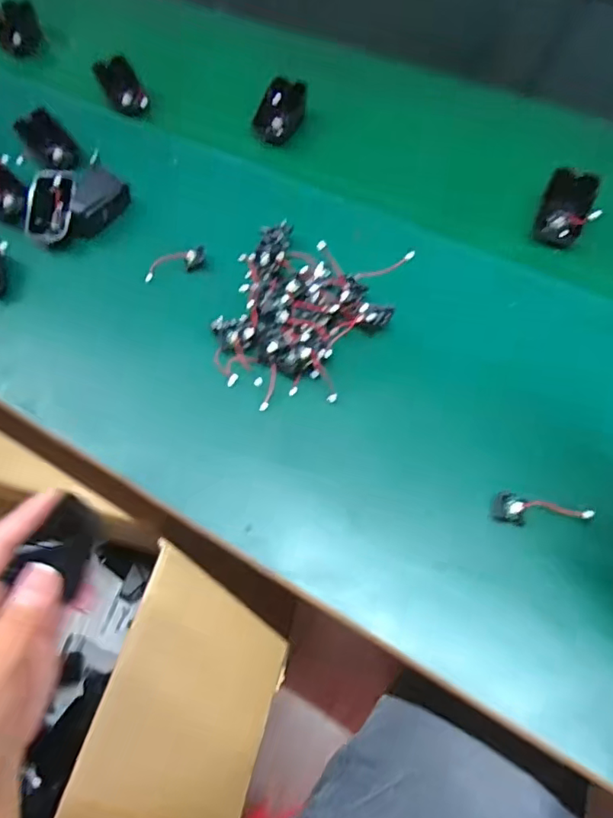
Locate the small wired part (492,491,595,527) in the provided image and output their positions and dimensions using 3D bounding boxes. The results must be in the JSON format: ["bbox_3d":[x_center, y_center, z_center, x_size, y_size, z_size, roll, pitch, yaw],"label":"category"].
[{"bbox_3d":[0.172,0.077,0.399,0.066,0.012,0.023,13,65,10],"label":"small wired part"}]

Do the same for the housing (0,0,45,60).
[{"bbox_3d":[-0.382,-0.501,0.723,0.060,0.071,0.030,-27,65,-10],"label":"housing"}]

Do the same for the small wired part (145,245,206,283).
[{"bbox_3d":[-0.129,-0.142,0.530,0.062,0.012,0.027,-23,64,-8],"label":"small wired part"}]

